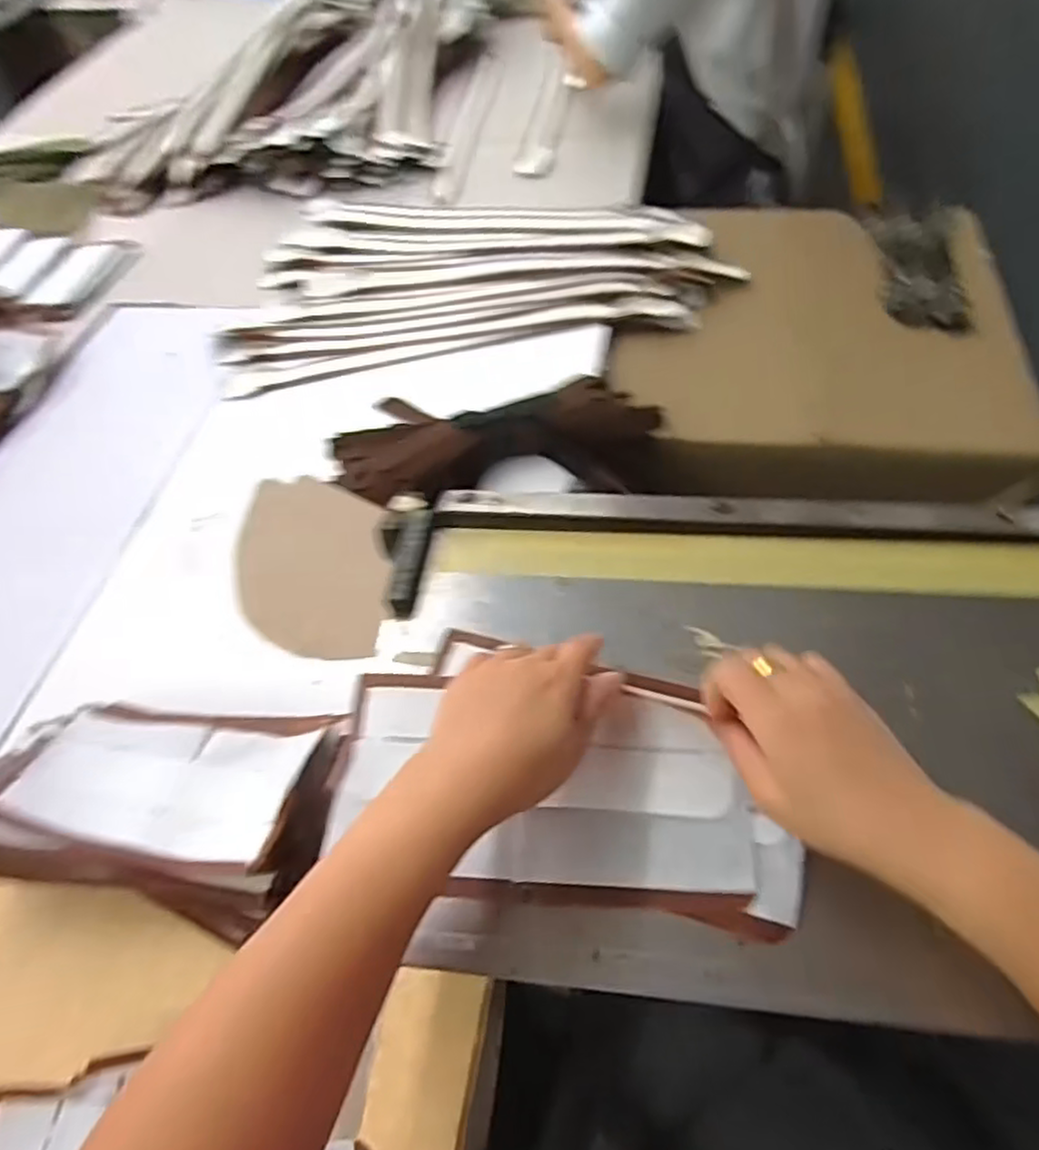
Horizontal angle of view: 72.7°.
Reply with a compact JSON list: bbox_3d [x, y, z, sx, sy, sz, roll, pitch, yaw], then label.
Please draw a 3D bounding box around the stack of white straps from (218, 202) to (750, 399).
[{"bbox_3d":[-0.059,-0.421,0.964,0.649,0.046,0.399,-6,54,1],"label":"stack of white straps"}]

